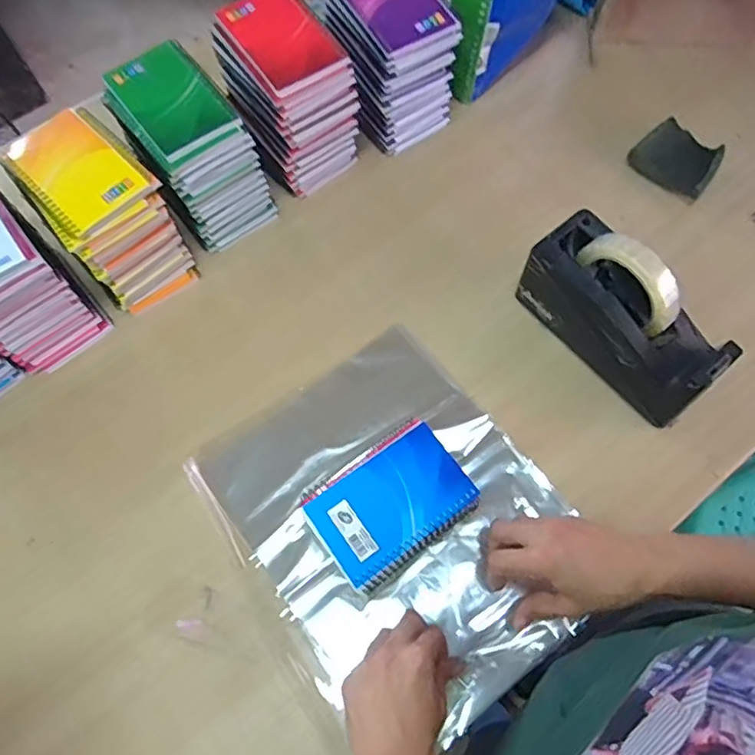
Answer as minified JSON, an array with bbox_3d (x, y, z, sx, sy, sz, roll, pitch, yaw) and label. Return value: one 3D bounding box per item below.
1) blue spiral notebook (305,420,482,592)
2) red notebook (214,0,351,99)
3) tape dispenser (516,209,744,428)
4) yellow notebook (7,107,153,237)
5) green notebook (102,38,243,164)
[{"bbox_3d":[0.014,0.112,0.509,0.133,0.010,0.089,-36,72,-11],"label":"blue spiral notebook"},{"bbox_3d":[-0.100,-0.349,0.600,0.085,0.018,0.137,-31,71,-10],"label":"red notebook"},{"bbox_3d":[0.244,-0.068,0.565,0.075,0.114,0.208,-36,72,-11],"label":"tape dispenser"},{"bbox_3d":[-0.294,-0.202,0.565,0.084,0.014,0.135,-42,73,-13],"label":"yellow notebook"},{"bbox_3d":[-0.209,-0.284,0.584,0.087,0.009,0.135,-36,72,-11],"label":"green notebook"}]

